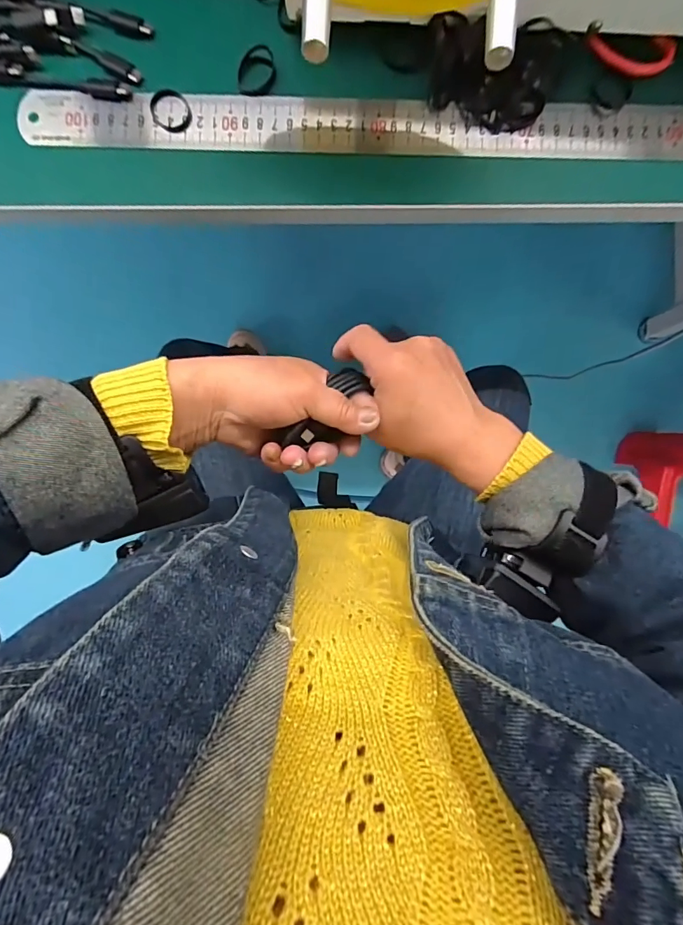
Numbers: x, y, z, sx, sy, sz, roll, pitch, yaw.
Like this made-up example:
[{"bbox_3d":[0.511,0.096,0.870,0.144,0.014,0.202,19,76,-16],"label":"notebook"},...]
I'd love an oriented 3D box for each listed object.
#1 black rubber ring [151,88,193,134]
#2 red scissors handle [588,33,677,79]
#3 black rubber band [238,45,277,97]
[{"bbox_3d":[-0.115,-0.236,0.296,0.029,0.005,0.024,45,89,0],"label":"black rubber ring"},{"bbox_3d":[0.189,-0.266,0.289,0.058,0.011,0.023,-6,89,0],"label":"red scissors handle"},{"bbox_3d":[-0.057,-0.262,0.295,0.025,0.007,0.028,-1,89,0],"label":"black rubber band"}]

